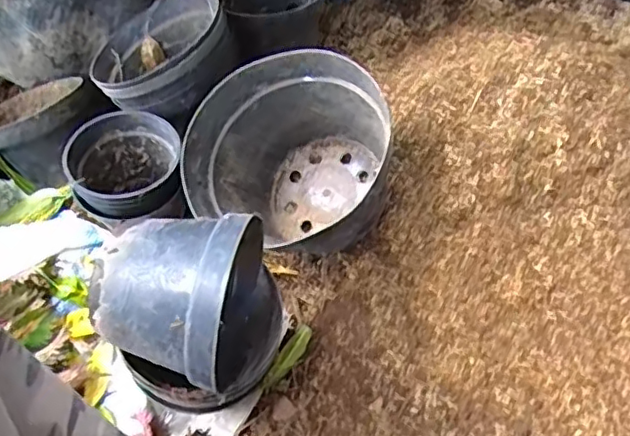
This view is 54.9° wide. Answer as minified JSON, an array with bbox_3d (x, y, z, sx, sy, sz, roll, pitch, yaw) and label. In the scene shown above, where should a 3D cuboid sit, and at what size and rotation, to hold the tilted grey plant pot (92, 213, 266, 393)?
[{"bbox_3d":[-0.104,0.063,0.504,0.104,0.150,0.140,10,60,10],"label":"tilted grey plant pot"}]

